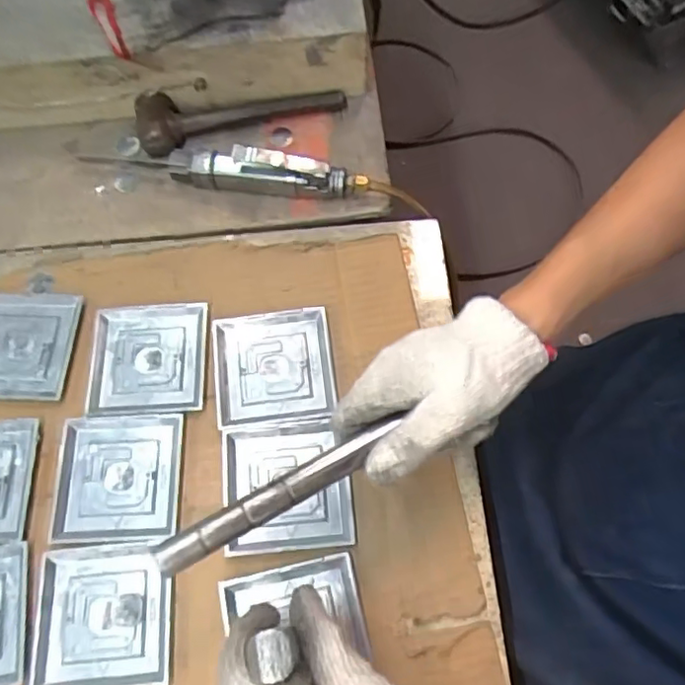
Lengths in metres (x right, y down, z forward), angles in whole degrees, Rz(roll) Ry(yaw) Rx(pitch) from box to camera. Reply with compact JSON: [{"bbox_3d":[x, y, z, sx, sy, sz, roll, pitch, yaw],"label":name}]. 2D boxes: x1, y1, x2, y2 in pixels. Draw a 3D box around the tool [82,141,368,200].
[{"bbox_3d":[-0.064,-0.150,0.531,0.167,0.047,0.027,10,68,7],"label":"tool"}]

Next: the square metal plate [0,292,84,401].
[{"bbox_3d":[-0.262,0.001,0.490,0.089,0.006,0.092,1,66,3],"label":"square metal plate"}]

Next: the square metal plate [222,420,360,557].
[{"bbox_3d":[-0.041,0.102,0.436,0.090,0.009,0.090,-6,66,-1],"label":"square metal plate"}]

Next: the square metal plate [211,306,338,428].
[{"bbox_3d":[-0.054,0.018,0.471,0.091,0.007,0.088,-7,66,-1],"label":"square metal plate"}]

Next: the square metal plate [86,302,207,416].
[{"bbox_3d":[-0.155,0.012,0.480,0.091,0.009,0.088,-2,66,1],"label":"square metal plate"}]

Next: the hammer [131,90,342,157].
[{"bbox_3d":[-0.095,-0.218,0.563,0.198,0.045,0.055,-11,68,-2],"label":"hammer"}]

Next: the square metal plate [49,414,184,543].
[{"bbox_3d":[-0.166,0.098,0.446,0.091,0.004,0.089,-4,66,1],"label":"square metal plate"}]

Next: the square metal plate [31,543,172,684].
[{"bbox_3d":[-0.162,0.185,0.410,0.091,0.004,0.089,-5,66,0],"label":"square metal plate"}]

